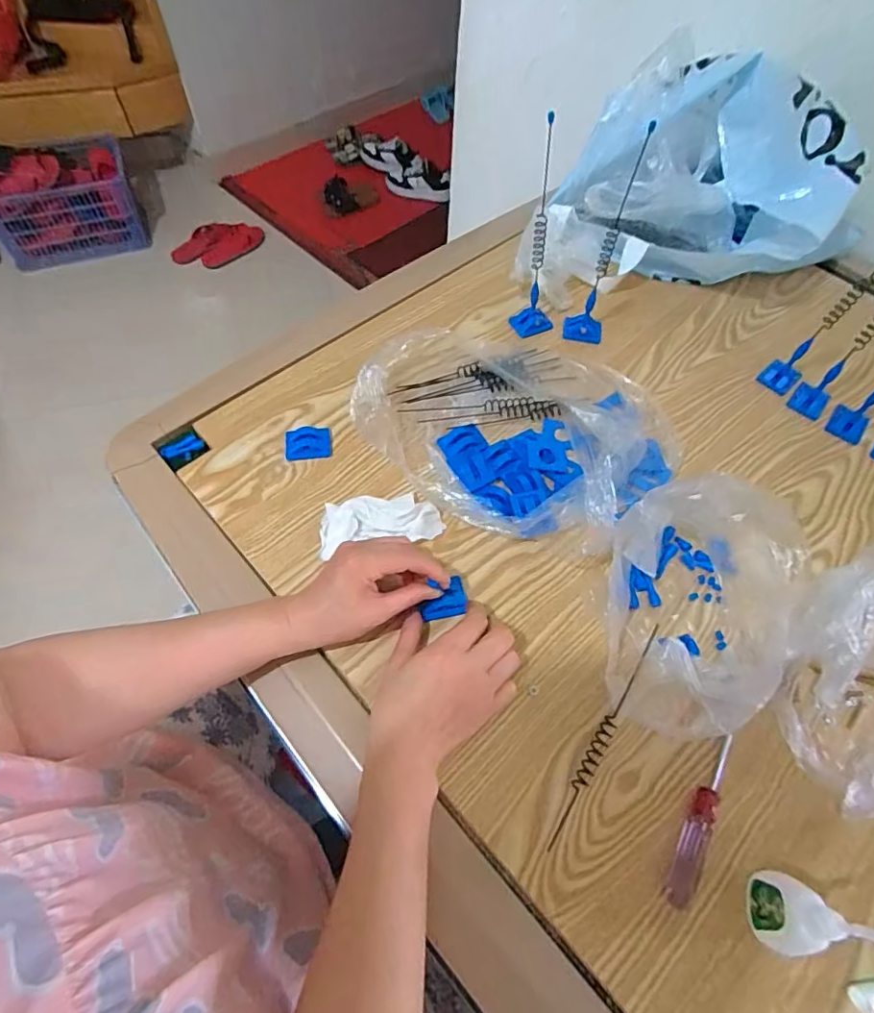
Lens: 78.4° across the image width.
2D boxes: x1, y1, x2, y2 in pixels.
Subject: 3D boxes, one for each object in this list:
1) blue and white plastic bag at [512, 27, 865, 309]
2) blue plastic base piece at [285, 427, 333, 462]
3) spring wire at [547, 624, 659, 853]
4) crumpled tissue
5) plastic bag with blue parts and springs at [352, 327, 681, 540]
[{"bbox_3d":[0.307,-0.390,0.647,0.429,0.177,0.203,-5,59,-5],"label":"blue and white plastic bag"},{"bbox_3d":[-0.129,-0.063,0.536,0.043,0.013,0.036,-8,60,-6],"label":"blue plastic base piece"},{"bbox_3d":[0.132,0.168,0.409,0.013,0.009,0.187,31,63,16],"label":"spring wire"},{"bbox_3d":[-0.052,0.013,0.492,0.110,0.019,0.051,-10,60,-8],"label":"crumpled tissue"},{"bbox_3d":[0.086,-0.103,0.526,0.291,0.087,0.257,40,66,20],"label":"plastic bag with blue parts and springs"}]

